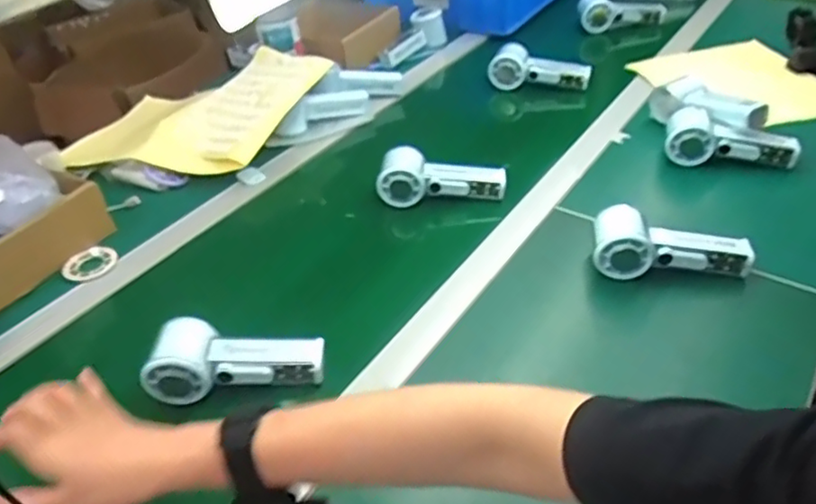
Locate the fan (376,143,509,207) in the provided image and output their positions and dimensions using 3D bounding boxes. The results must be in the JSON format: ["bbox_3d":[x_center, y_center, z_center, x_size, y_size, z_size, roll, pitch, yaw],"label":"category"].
[{"bbox_3d":[0.039,-0.084,0.764,0.152,0.054,0.042,4,40,11],"label":"fan"}]

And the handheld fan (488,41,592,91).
[{"bbox_3d":[0.201,-0.280,0.982,0.156,0.063,0.033,18,44,26],"label":"handheld fan"}]

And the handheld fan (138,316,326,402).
[{"bbox_3d":[-0.152,0.093,0.568,0.148,0.050,0.054,-4,39,1],"label":"handheld fan"}]

